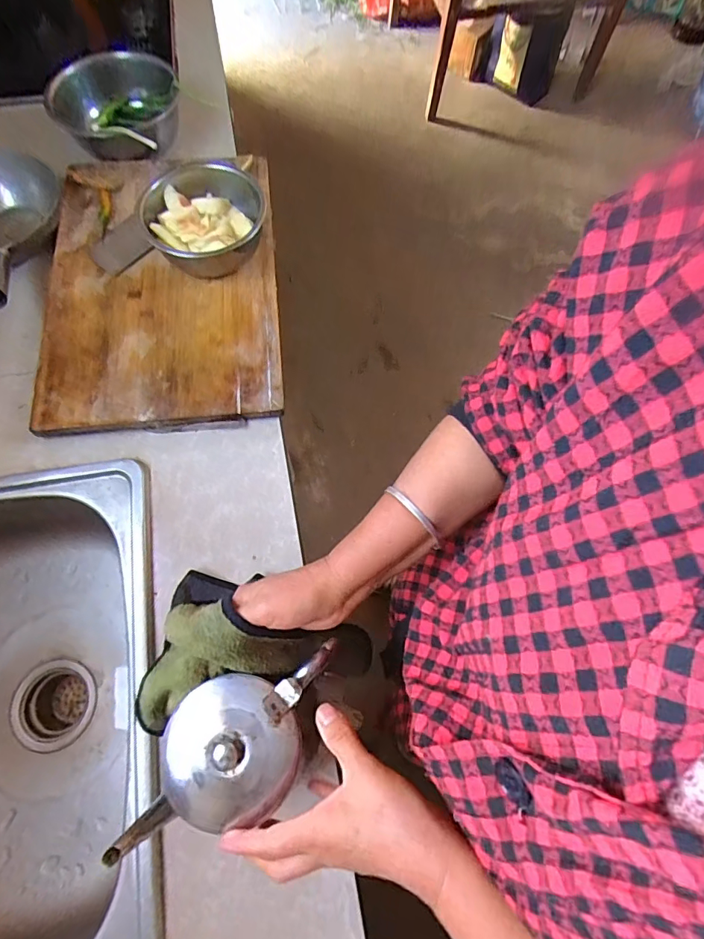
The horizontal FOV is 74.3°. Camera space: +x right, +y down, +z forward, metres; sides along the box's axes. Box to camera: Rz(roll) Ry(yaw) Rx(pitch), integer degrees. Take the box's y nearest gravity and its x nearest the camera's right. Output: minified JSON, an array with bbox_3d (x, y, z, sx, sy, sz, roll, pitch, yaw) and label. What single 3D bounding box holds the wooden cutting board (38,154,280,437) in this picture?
[{"bbox_3d":[-0.266,-0.271,0.662,0.308,0.032,0.457,-5,71,-2],"label":"wooden cutting board"}]

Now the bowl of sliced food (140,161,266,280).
[{"bbox_3d":[-0.210,-0.340,0.648,0.154,0.067,0.160,2,74,-5],"label":"bowl of sliced food"}]

